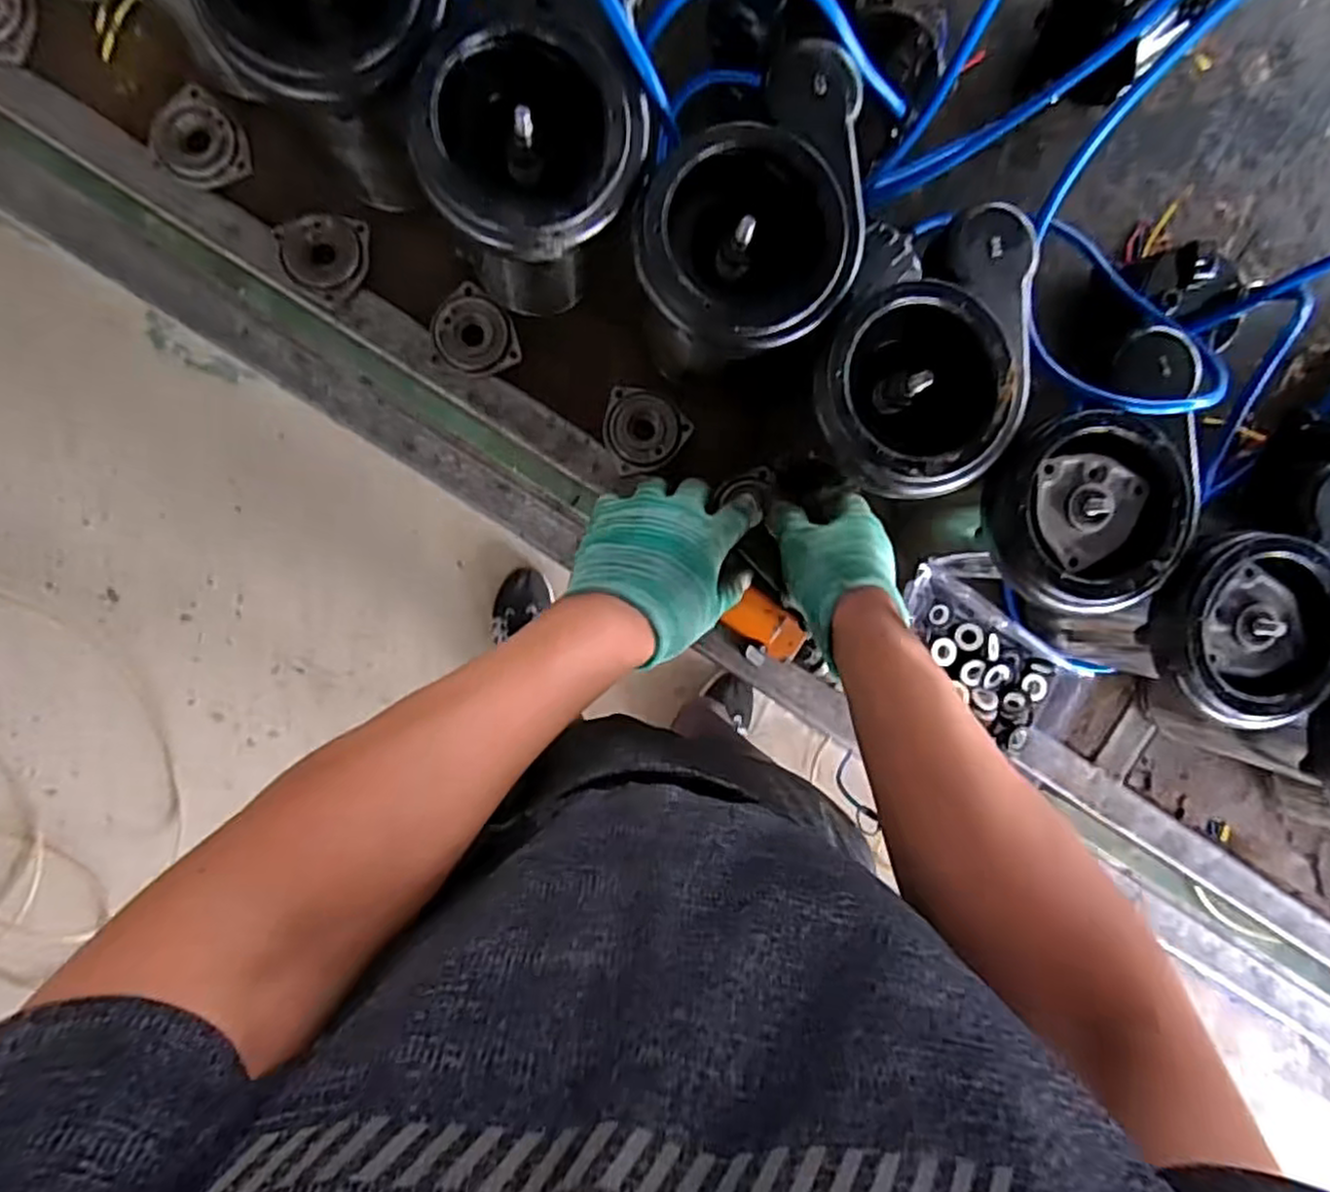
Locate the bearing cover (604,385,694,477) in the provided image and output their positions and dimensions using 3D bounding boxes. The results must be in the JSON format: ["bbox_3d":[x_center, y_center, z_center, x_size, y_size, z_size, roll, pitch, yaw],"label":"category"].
[{"bbox_3d":[-0.021,-0.128,0.568,0.065,0.006,0.062,45,89,-6],"label":"bearing cover"}]

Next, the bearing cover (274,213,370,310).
[{"bbox_3d":[-0.251,-0.247,0.539,0.060,0.012,0.063,5,93,-5],"label":"bearing cover"}]

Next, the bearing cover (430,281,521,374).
[{"bbox_3d":[-0.147,-0.199,0.554,0.061,0.012,0.065,-20,95,-4],"label":"bearing cover"}]

